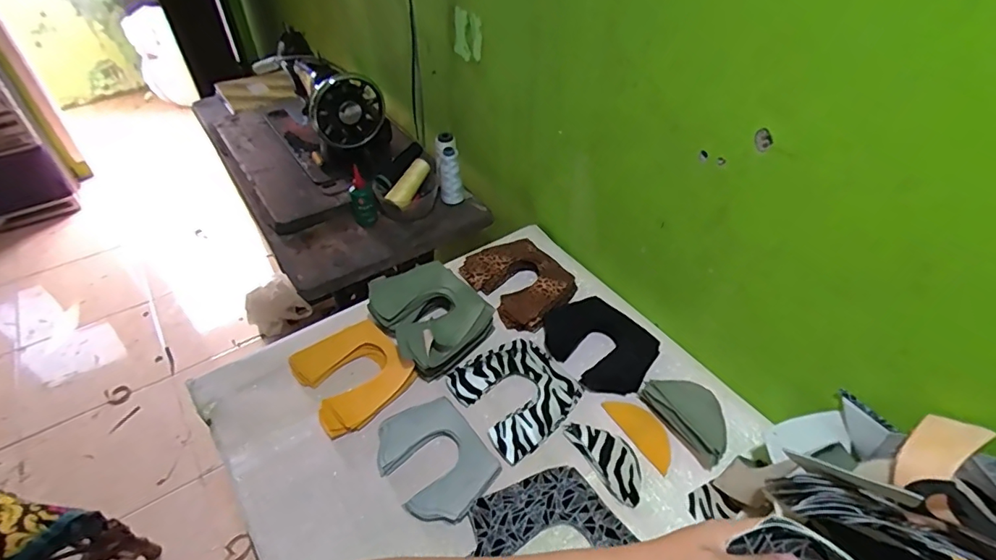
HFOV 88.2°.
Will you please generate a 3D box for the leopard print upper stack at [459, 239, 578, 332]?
[{"bbox_3d":[0.037,-0.002,0.845,0.140,0.032,0.170,-31,51,-25],"label":"leopard print upper stack"}]

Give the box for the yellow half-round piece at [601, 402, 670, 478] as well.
[{"bbox_3d":[0.189,0.195,0.669,0.048,0.004,0.110,-27,50,-22],"label":"yellow half-round piece"}]

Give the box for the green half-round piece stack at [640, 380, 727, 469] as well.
[{"bbox_3d":[0.249,0.171,0.661,0.066,0.025,0.120,-26,49,-21],"label":"green half-round piece stack"}]

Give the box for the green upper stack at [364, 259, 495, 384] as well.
[{"bbox_3d":[-0.104,0.049,0.771,0.139,0.067,0.181,-33,52,-26],"label":"green upper stack"}]

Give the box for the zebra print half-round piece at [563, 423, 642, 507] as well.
[{"bbox_3d":[0.138,0.218,0.637,0.057,0.005,0.118,-25,51,-23],"label":"zebra print half-round piece"}]

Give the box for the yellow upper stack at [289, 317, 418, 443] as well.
[{"bbox_3d":[-0.203,0.130,0.723,0.135,0.024,0.149,-31,51,-25],"label":"yellow upper stack"}]

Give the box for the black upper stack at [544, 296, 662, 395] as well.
[{"bbox_3d":[0.145,0.087,0.752,0.117,0.028,0.166,-33,52,-26],"label":"black upper stack"}]

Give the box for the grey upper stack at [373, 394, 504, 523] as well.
[{"bbox_3d":[-0.077,0.218,0.631,0.117,0.014,0.154,-32,52,-25],"label":"grey upper stack"}]

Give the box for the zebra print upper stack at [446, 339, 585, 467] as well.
[{"bbox_3d":[0.029,0.149,0.702,0.146,0.010,0.155,-29,50,-23],"label":"zebra print upper stack"}]

